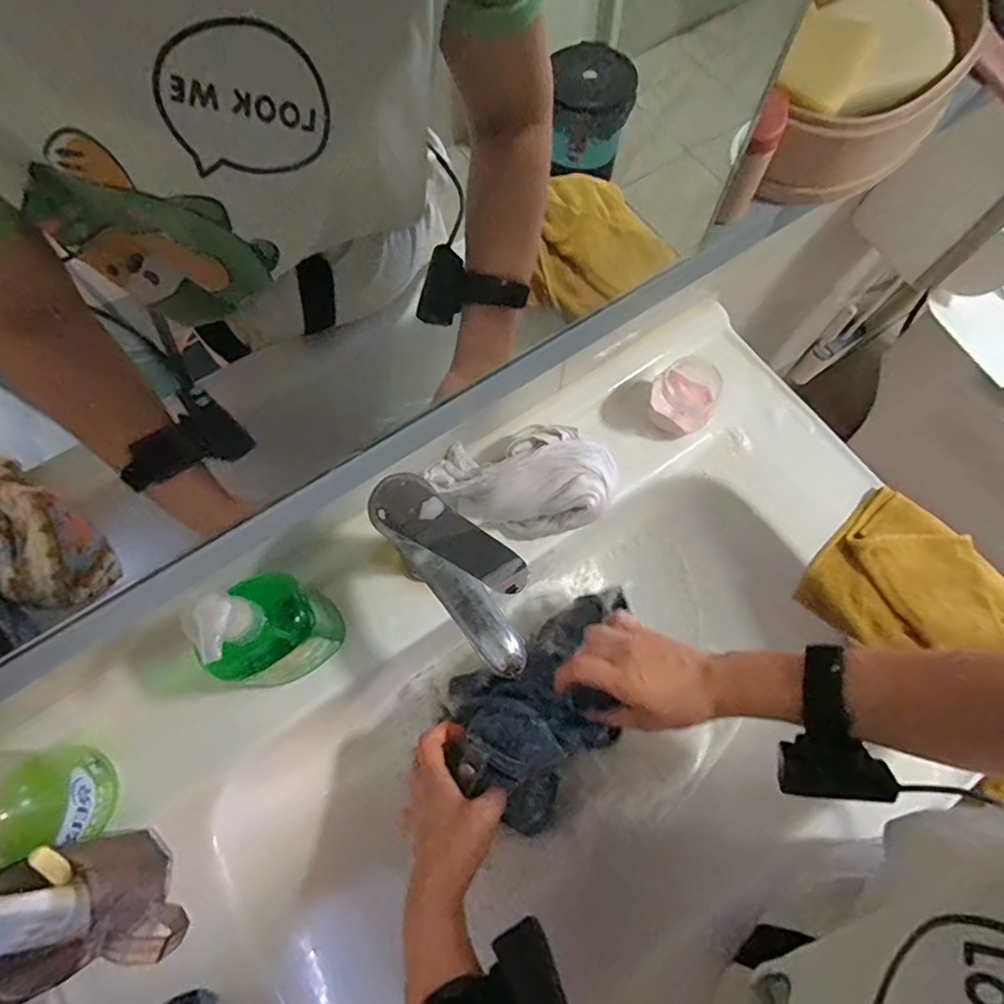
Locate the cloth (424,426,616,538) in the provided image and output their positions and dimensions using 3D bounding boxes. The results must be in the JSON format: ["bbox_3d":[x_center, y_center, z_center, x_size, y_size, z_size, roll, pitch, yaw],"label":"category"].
[{"bbox_3d":[0.018,-0.017,0.502,0.168,0.055,0.092,-6,70,-2],"label":"cloth"}]

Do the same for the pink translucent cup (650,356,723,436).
[{"bbox_3d":[0.179,-0.105,0.541,0.060,0.053,0.060,26,73,10],"label":"pink translucent cup"}]

